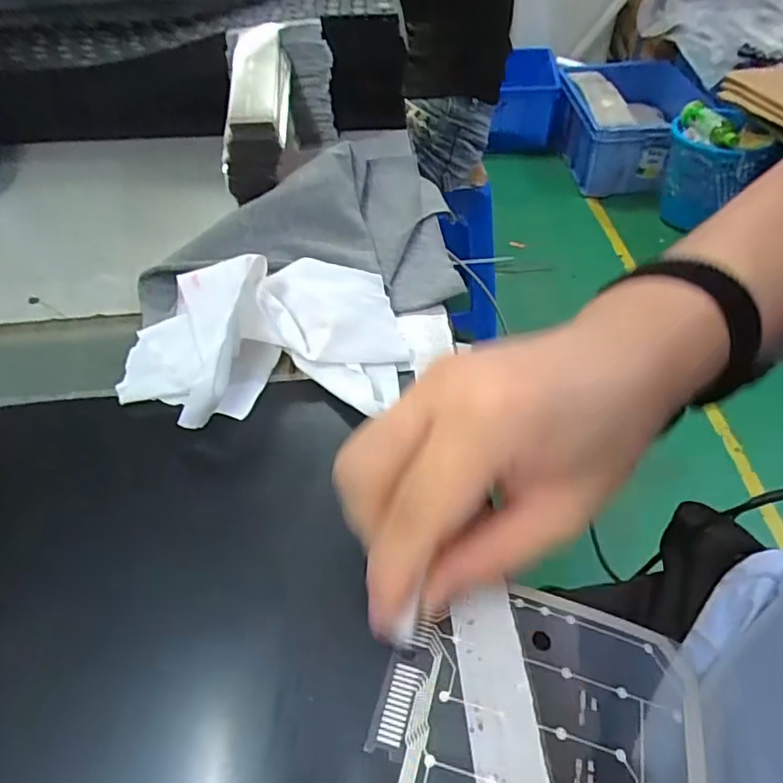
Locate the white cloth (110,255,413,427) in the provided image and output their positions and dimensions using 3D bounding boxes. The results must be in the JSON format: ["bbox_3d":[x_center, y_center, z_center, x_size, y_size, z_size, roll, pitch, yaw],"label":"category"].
[{"bbox_3d":[-0.063,-0.032,0.280,0.131,0.052,0.080,-7,48,-3],"label":"white cloth"}]

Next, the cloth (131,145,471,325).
[{"bbox_3d":[-0.055,-0.117,0.367,0.180,0.039,0.163,-3,48,1],"label":"cloth"}]

